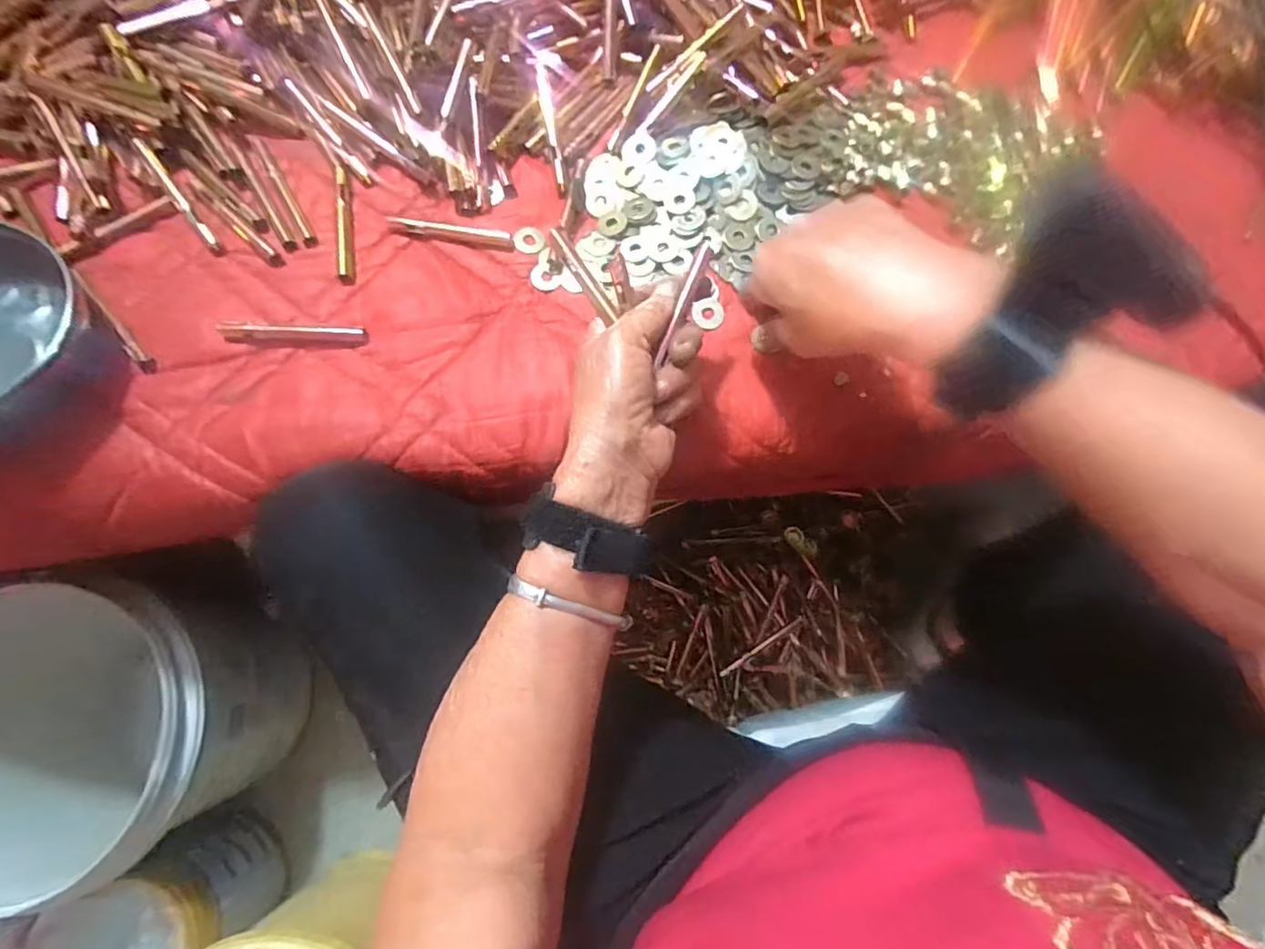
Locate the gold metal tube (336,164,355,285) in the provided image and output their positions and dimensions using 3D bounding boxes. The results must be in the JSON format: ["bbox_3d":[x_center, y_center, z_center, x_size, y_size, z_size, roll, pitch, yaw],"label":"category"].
[{"bbox_3d":[-0.203,-0.177,0.408,0.012,0.009,0.090,-8,77,-3],"label":"gold metal tube"}]

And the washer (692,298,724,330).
[{"bbox_3d":[0.053,-0.110,0.399,0.022,0.004,0.022,0,83,0],"label":"washer"}]

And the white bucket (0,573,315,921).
[{"bbox_3d":[-0.519,0.242,0.600,0.281,0.241,0.278,0,77,-1],"label":"white bucket"}]

